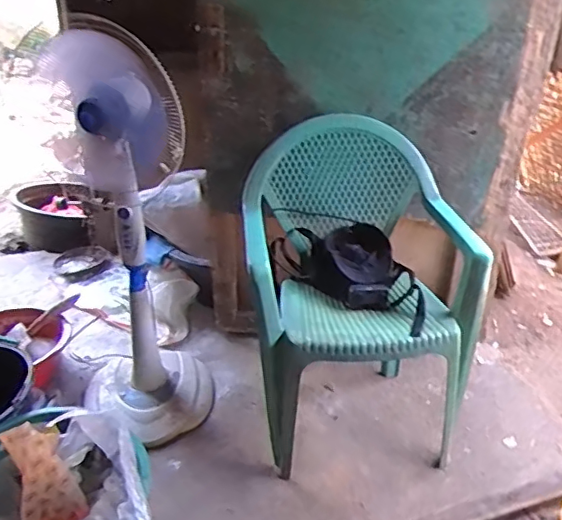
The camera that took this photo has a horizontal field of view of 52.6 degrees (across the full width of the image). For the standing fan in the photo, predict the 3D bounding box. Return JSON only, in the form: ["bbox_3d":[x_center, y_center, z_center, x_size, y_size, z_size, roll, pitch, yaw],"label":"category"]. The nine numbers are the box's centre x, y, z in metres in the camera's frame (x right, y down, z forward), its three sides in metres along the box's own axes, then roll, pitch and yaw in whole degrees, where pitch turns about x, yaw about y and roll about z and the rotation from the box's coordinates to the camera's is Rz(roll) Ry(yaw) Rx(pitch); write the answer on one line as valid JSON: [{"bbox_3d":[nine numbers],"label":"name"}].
[{"bbox_3d":[-0.387,-0.055,1.482,0.325,1.055,0.400,-8,30,-15],"label":"standing fan"}]

